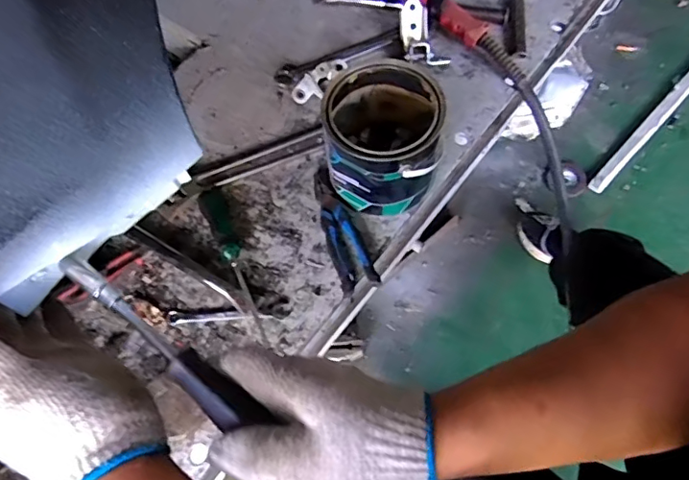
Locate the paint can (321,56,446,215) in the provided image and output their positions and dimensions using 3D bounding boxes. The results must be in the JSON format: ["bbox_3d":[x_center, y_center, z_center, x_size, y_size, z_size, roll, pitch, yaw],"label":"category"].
[{"bbox_3d":[0.053,-0.140,0.758,0.152,0.155,0.171,-3,64,2],"label":"paint can"}]

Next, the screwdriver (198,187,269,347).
[{"bbox_3d":[-0.159,0.033,0.761,0.033,0.029,0.243,-20,65,-6],"label":"screwdriver"}]

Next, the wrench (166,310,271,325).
[{"bbox_3d":[-0.172,0.103,0.740,0.139,0.014,0.017,-3,64,2],"label":"wrench"}]

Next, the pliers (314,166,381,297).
[{"bbox_3d":[-0.010,-0.019,0.785,0.049,0.025,0.200,-19,65,-6],"label":"pliers"}]

